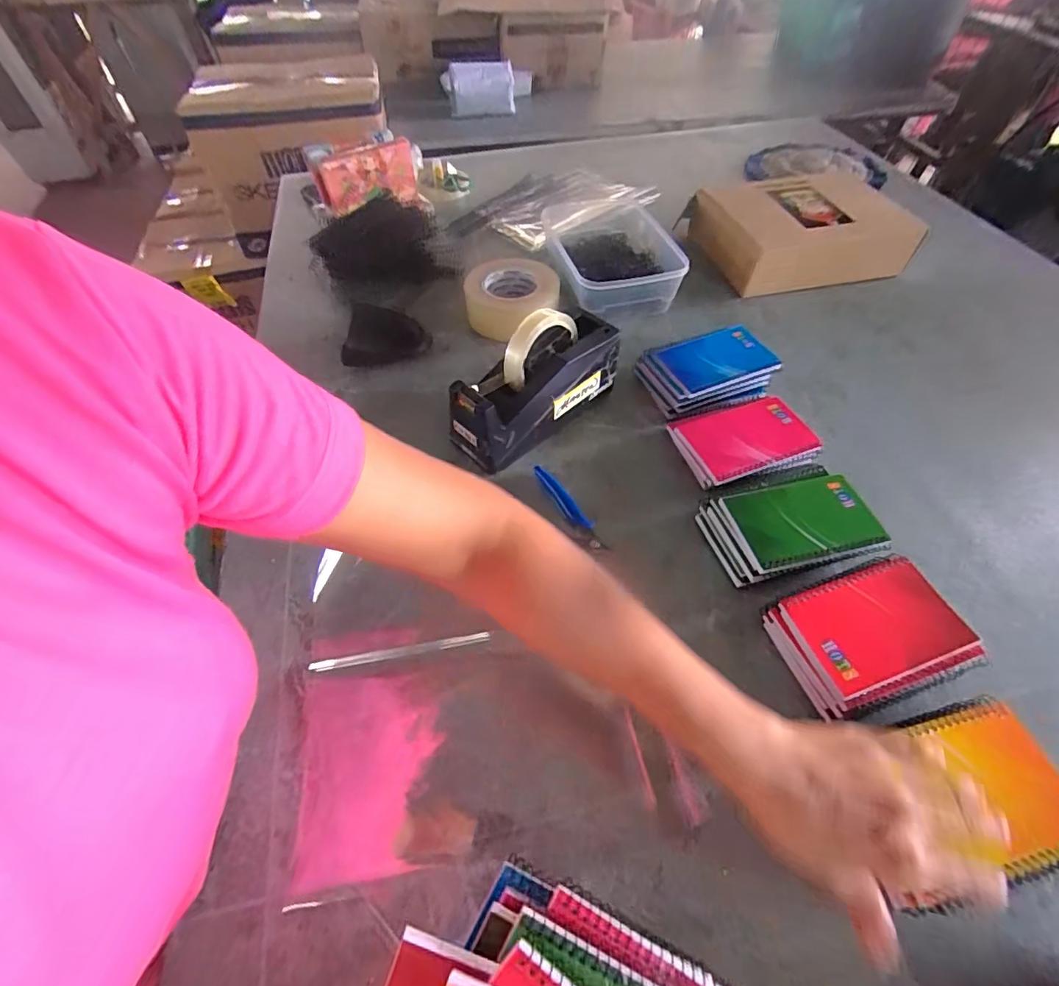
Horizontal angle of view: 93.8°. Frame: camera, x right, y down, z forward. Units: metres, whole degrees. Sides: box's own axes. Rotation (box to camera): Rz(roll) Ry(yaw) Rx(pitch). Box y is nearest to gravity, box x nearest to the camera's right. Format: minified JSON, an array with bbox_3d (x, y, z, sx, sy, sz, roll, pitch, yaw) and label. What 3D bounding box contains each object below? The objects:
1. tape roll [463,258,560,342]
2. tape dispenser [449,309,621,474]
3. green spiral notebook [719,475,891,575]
[{"bbox_3d":[-0.025,-0.272,0.702,0.126,0.057,0.125,0,53,0],"label":"tape roll"},{"bbox_3d":[0.003,-0.114,0.533,0.085,0.112,0.205,38,61,25],"label":"tape dispenser"},{"bbox_3d":[0.259,0.027,0.471,0.132,0.013,0.079,-10,53,-8],"label":"green spiral notebook"}]

